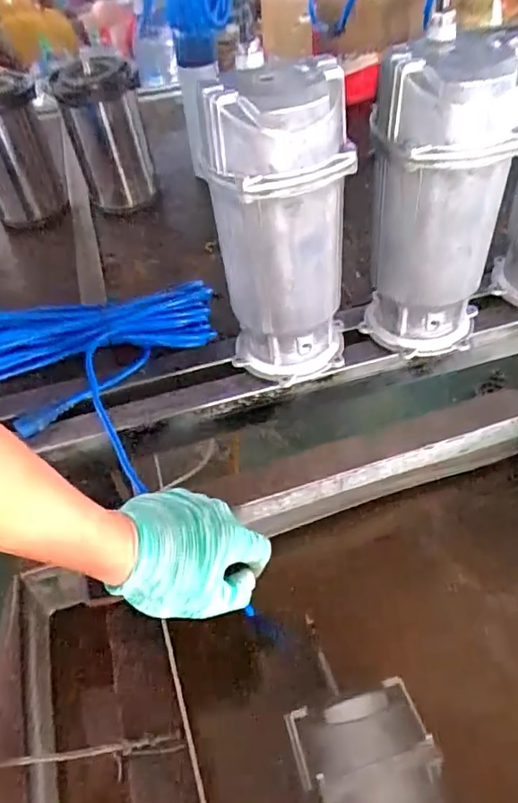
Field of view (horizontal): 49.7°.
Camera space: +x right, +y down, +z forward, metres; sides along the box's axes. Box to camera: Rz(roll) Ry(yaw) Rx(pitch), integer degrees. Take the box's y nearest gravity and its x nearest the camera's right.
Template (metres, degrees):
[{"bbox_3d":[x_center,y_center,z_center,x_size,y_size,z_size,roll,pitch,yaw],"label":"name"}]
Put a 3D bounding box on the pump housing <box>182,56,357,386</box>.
[{"bbox_3d":[0.015,-0.177,0.573,0.128,0.292,0.148,-10,46,-2],"label":"pump housing"}]

